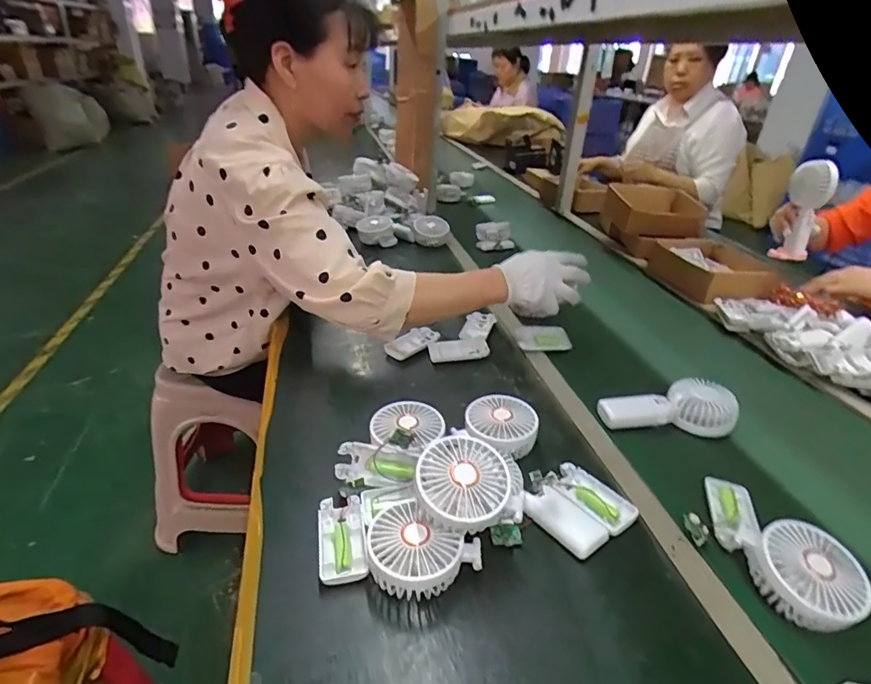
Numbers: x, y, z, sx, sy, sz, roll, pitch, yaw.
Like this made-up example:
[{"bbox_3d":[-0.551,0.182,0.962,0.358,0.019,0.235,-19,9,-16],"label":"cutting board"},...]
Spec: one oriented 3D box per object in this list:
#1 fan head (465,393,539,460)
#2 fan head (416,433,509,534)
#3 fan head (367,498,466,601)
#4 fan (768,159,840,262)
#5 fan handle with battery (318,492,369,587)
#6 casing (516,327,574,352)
[{"bbox_3d":[0.083,0.111,0.624,0.086,0.048,0.090,-1,31,0],"label":"fan head"},{"bbox_3d":[0.024,0.134,0.472,0.088,0.040,0.088,6,48,-6],"label":"fan head"},{"bbox_3d":[-0.024,0.200,0.466,0.078,0.048,0.088,-25,38,-37],"label":"fan head"},{"bbox_3d":[0.733,-0.259,0.987,0.074,0.189,0.052,24,36,30],"label":"fan"},{"bbox_3d":[-0.094,0.200,0.497,0.045,0.023,0.096,-4,31,-14],"label":"fan handle with battery"},{"bbox_3d":[0.183,-0.007,0.842,0.091,0.014,0.060,5,30,1],"label":"casing"}]

